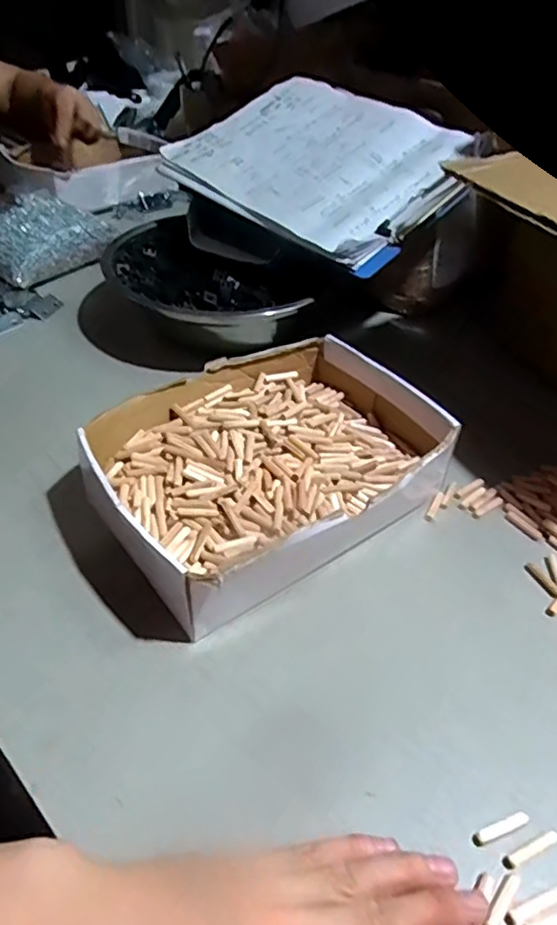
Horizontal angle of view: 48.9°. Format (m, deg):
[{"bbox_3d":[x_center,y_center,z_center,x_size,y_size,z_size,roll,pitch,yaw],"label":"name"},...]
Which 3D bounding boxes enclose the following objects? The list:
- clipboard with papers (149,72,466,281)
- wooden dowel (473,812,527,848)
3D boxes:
[{"bbox_3d":[0.039,-0.313,0.643,0.221,0.017,0.310,-41,59,-16],"label":"clipboard with papers"},{"bbox_3d":[0.111,0.183,0.307,0.030,0.004,0.007,-14,43,-17],"label":"wooden dowel"}]

